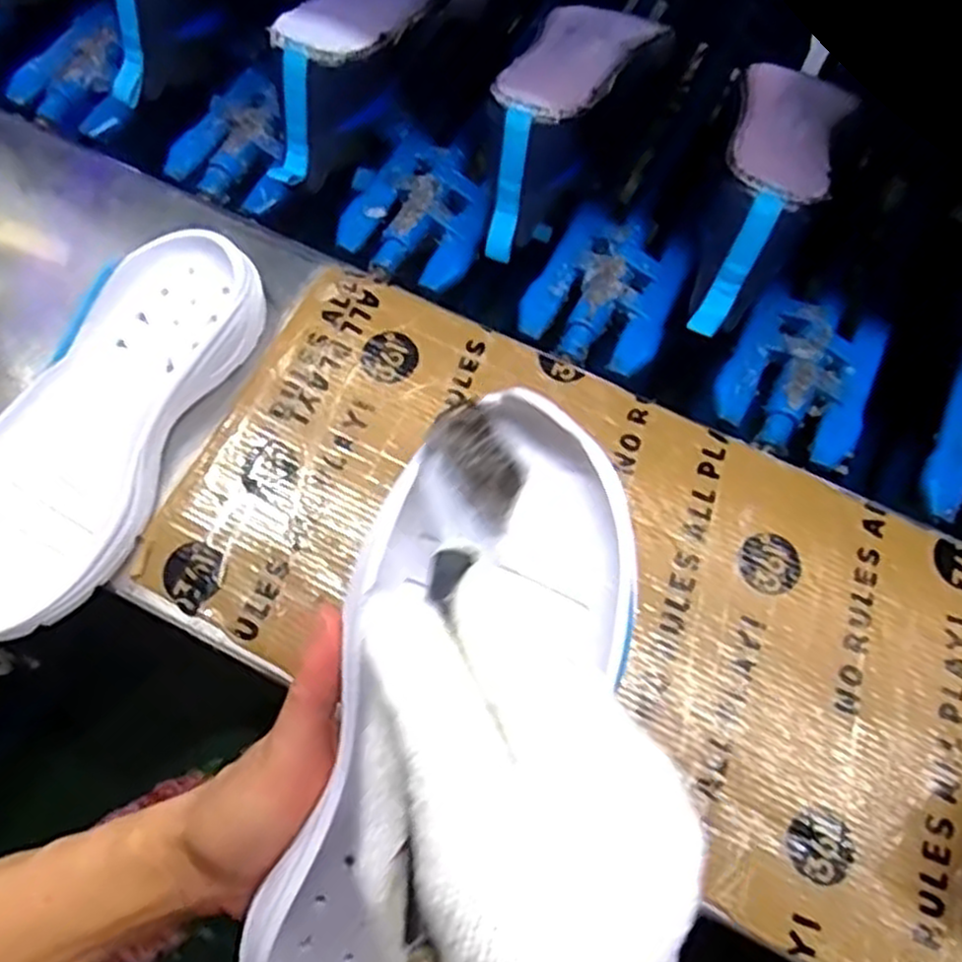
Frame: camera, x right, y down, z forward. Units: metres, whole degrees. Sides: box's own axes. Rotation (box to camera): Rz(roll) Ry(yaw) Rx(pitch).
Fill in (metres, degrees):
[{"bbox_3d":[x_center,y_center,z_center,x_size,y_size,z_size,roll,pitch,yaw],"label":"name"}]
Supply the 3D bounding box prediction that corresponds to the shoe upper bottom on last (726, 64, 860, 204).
[{"bbox_3d":[0.190,-0.217,0.477,0.069,0.007,0.165,23,52,7],"label":"shoe upper bottom on last"}]

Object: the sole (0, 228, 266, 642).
[{"bbox_3d":[-0.207,-0.029,0.421,0.093,0.037,0.241,28,72,9],"label":"sole"}]

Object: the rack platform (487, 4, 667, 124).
[{"bbox_3d":[0.063,-0.280,0.505,0.068,0.006,0.183,26,53,8],"label":"rack platform"}]

